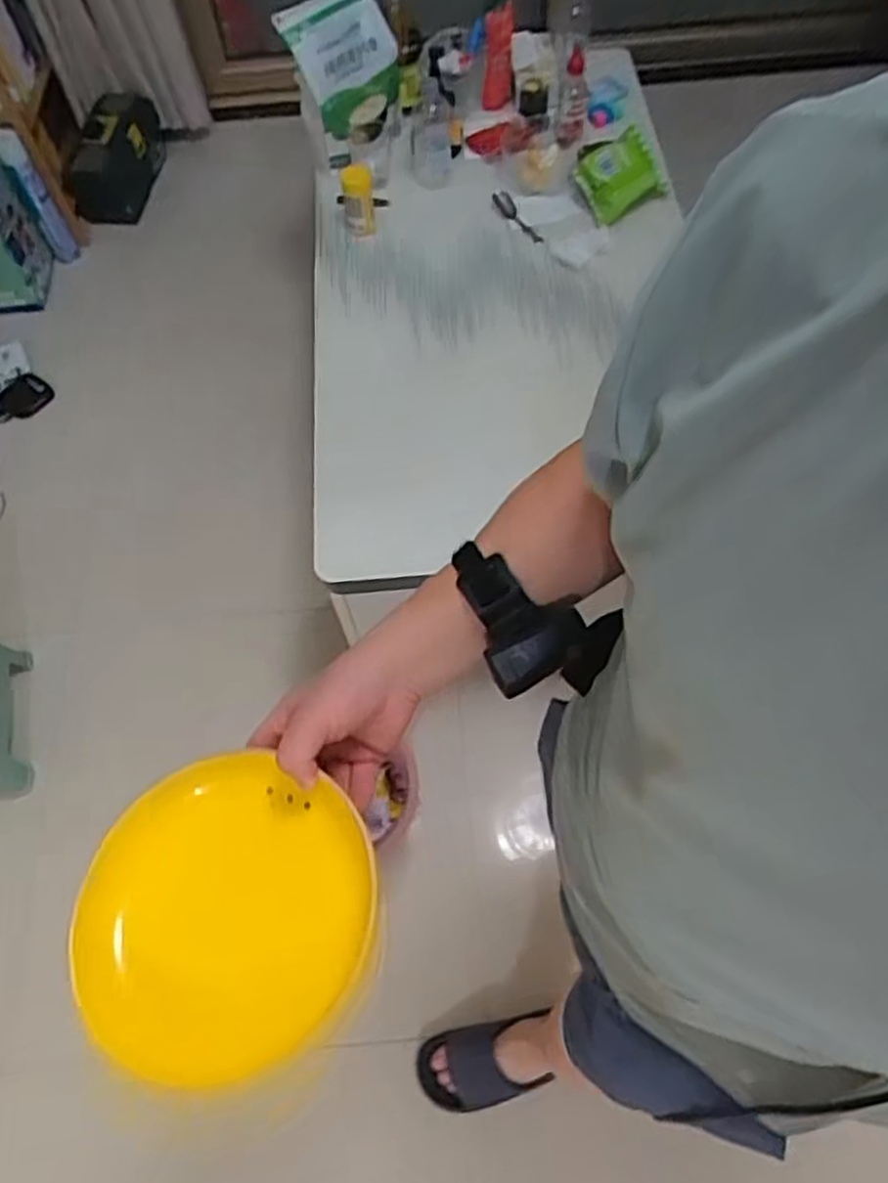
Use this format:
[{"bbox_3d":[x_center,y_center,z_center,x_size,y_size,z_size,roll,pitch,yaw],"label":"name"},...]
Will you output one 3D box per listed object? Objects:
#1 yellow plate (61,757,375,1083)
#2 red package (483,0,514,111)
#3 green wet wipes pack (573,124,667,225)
[{"bbox_3d":[-0.140,0.206,0.496,0.176,0.023,0.188,-1,62,2],"label":"yellow plate"},{"bbox_3d":[0.089,-0.848,1.218,0.045,0.048,0.159,6,98,6],"label":"red package"},{"bbox_3d":[0.277,-0.656,1.220,0.123,0.107,0.014,-34,33,0],"label":"green wet wipes pack"}]

